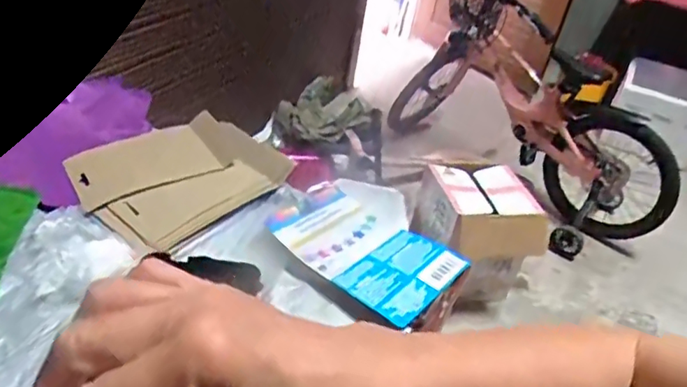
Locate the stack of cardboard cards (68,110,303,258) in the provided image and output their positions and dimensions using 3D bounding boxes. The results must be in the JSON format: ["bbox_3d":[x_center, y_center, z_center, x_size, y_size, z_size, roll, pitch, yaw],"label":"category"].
[{"bbox_3d":[-0.179,-0.034,0.626,0.176,0.025,0.216,34,41,30],"label":"stack of cardboard cards"}]

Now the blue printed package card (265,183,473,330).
[{"bbox_3d":[0.018,0.053,0.556,0.188,0.018,0.111,34,41,29],"label":"blue printed package card"}]

